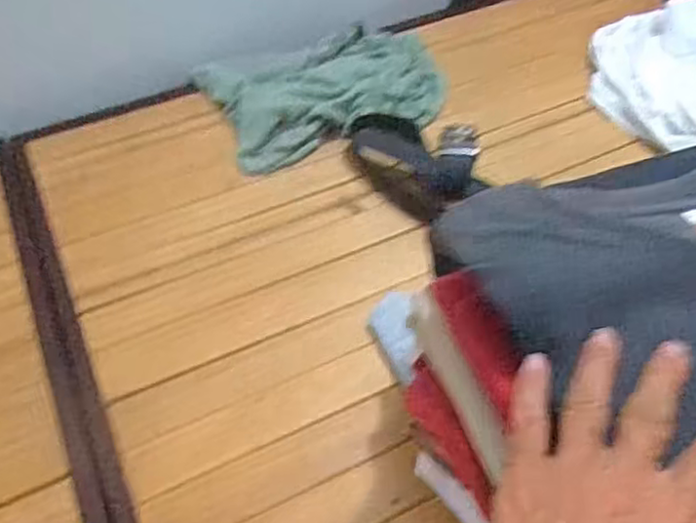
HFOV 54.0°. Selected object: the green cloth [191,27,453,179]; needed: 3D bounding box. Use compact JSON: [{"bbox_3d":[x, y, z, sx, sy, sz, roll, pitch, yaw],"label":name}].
[{"bbox_3d":[-0.026,-0.221,0.859,0.290,0.046,0.204,-14,49,-9],"label":"green cloth"}]

